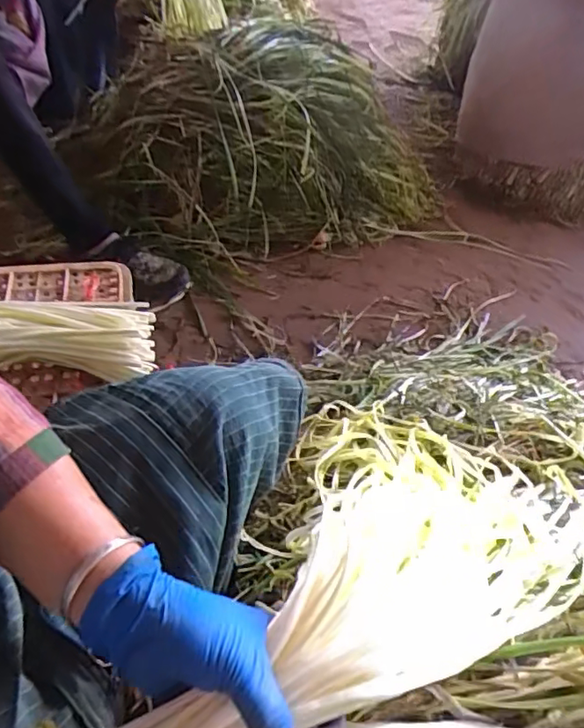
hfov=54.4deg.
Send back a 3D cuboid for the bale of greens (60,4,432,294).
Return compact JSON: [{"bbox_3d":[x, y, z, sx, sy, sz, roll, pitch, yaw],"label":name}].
[{"bbox_3d":[-0.048,-0.494,1.286,0.846,0.410,0.402,-13,52,-18],"label":"bale of greens"}]

